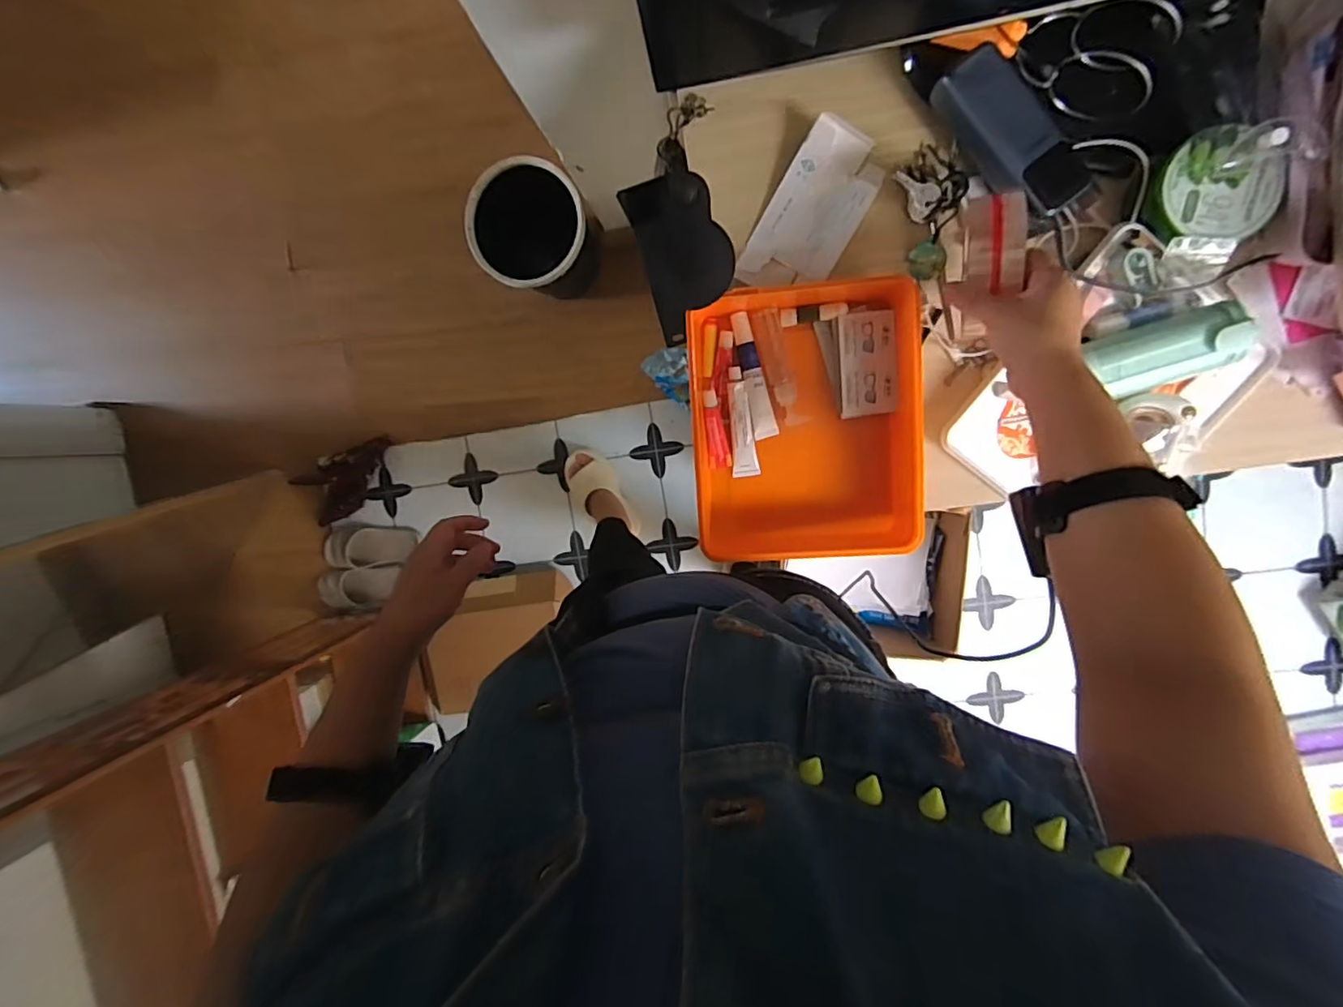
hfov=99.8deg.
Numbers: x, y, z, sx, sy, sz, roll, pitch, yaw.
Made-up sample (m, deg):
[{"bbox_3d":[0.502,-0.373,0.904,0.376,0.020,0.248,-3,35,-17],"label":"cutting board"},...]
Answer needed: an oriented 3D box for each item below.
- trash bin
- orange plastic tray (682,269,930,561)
[{"bbox_3d":[-0.280,-0.564,1.195,0.226,0.238,0.244,1,97,7],"label":"trash bin"},{"bbox_3d":[0.132,-0.080,0.587,0.218,0.092,0.275,-3,97,7],"label":"orange plastic tray"}]

